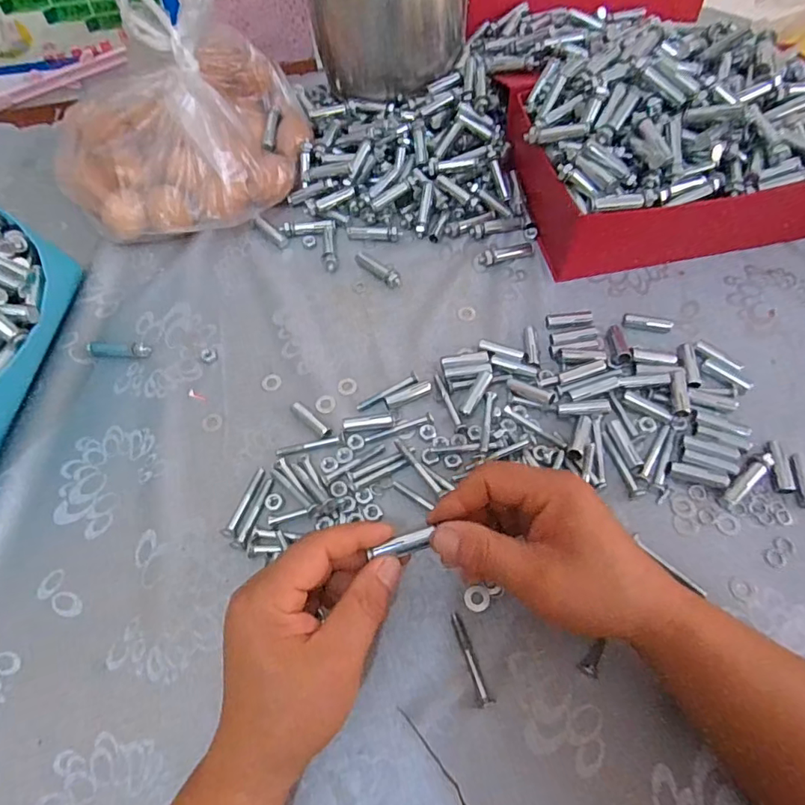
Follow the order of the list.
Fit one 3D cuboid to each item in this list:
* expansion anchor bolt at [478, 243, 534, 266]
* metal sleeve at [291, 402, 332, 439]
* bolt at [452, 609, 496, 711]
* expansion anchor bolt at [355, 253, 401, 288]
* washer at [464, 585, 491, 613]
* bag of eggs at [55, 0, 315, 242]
[{"bbox_3d":[0.099,-0.143,0.491,0.054,0.013,0.016,-17,62,-7],"label":"expansion anchor bolt"},{"bbox_3d":[-0.074,0.014,0.412,0.040,0.007,0.009,37,68,20],"label":"metal sleeve"},{"bbox_3d":[0.043,0.162,0.326,0.009,0.007,0.056,-19,62,-8],"label":"bolt"},{"bbox_3d":[-0.024,-0.127,0.485,0.054,0.011,0.014,35,68,19],"label":"expansion anchor bolt"},{"bbox_3d":[0.050,0.132,0.346,0.017,0.004,0.017,-1,61,2],"label":"washer"},{"bbox_3d":[-0.213,-0.265,0.487,0.240,0.158,0.167,-16,62,-7],"label":"bag of eggs"}]

